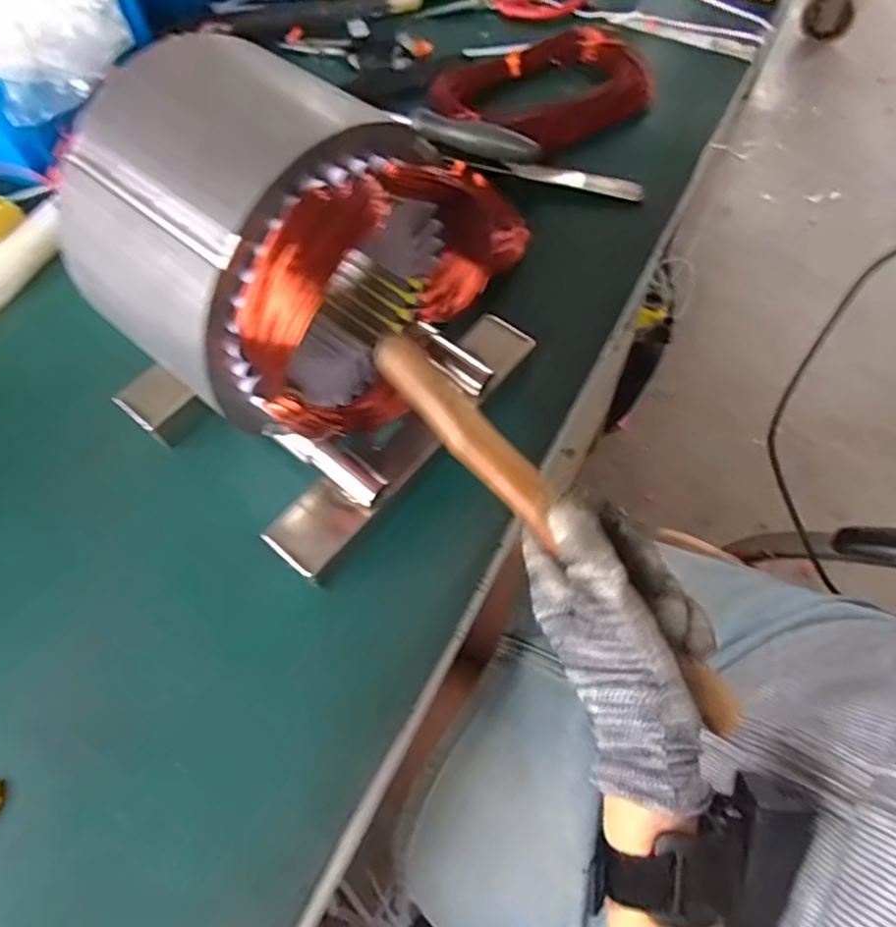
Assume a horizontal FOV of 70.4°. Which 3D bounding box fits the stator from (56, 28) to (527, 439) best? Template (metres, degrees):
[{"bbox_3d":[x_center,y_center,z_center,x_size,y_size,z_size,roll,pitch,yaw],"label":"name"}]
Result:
[{"bbox_3d":[-0.080,-0.104,0.300,0.124,0.128,0.138,30,68,17],"label":"stator"}]

